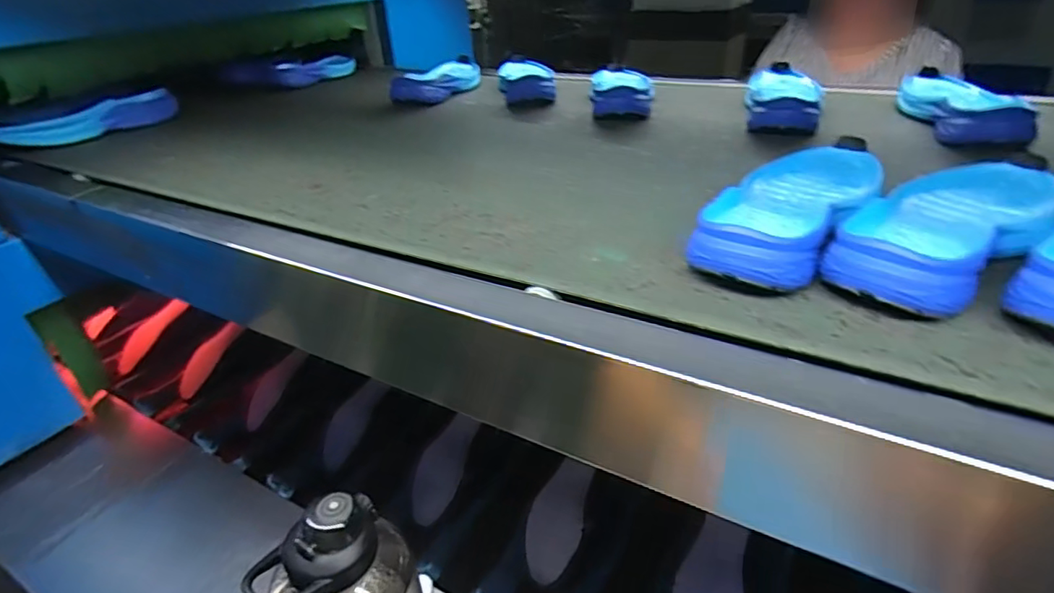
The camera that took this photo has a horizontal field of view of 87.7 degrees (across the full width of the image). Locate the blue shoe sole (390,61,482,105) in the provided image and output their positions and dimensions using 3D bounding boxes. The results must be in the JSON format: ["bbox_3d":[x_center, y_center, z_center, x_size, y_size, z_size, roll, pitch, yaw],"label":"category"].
[{"bbox_3d":[-0.146,-0.382,0.968,0.101,0.034,0.267,5,32,12],"label":"blue shoe sole"}]

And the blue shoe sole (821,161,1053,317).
[{"bbox_3d":[0.307,-0.051,0.395,0.264,0.039,0.097,-28,39,-35],"label":"blue shoe sole"}]

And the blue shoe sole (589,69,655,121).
[{"bbox_3d":[0.141,-0.310,0.820,0.096,0.036,0.247,2,31,7],"label":"blue shoe sole"}]

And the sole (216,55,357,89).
[{"bbox_3d":[-0.447,-0.453,1.092,0.065,0.049,0.277,21,38,33],"label":"sole"}]

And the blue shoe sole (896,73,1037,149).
[{"bbox_3d":[0.516,-0.232,0.664,0.098,0.041,0.259,10,33,20],"label":"blue shoe sole"}]

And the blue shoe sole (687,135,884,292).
[{"bbox_3d":[0.211,-0.072,0.435,0.096,0.042,0.266,20,38,33],"label":"blue shoe sole"}]

